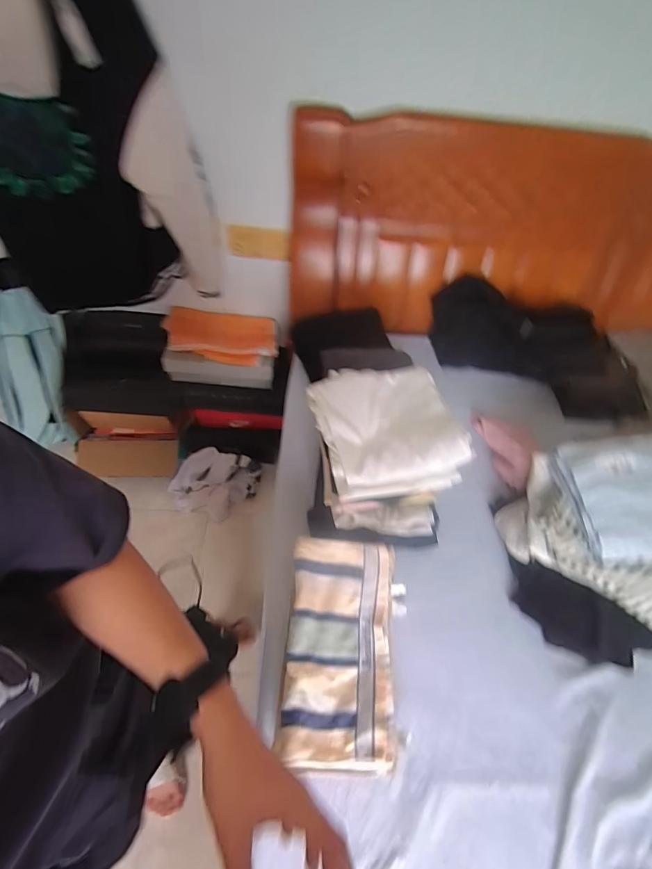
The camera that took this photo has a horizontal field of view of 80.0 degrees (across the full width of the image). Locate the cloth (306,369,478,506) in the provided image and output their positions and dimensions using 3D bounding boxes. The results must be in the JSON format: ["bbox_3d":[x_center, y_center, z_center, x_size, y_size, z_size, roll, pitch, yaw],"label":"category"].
[{"bbox_3d":[0.108,-0.016,0.721,0.243,0.086,0.259,-7,57,-9],"label":"cloth"}]

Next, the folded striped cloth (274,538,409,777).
[{"bbox_3d":[0.034,0.347,0.652,0.191,0.081,0.331,4,58,-1],"label":"folded striped cloth"}]

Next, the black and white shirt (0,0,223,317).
[{"bbox_3d":[-0.517,-0.566,0.818,0.485,0.634,0.214,11,56,3],"label":"black and white shirt"}]

